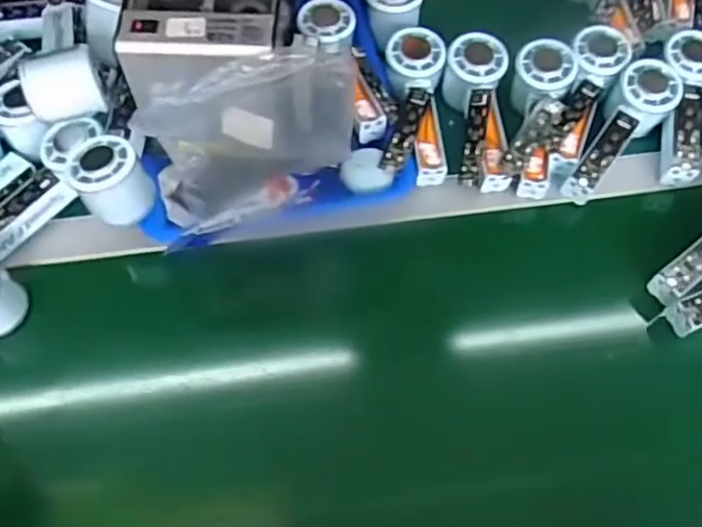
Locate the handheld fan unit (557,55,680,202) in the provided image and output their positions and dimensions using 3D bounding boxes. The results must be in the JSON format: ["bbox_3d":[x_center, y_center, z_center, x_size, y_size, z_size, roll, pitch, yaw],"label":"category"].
[{"bbox_3d":[0.255,-0.125,0.631,0.055,0.042,0.159,35,83,14],"label":"handheld fan unit"}]

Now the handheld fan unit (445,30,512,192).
[{"bbox_3d":[0.125,-0.146,0.640,0.051,0.061,0.154,-3,77,-3],"label":"handheld fan unit"}]

